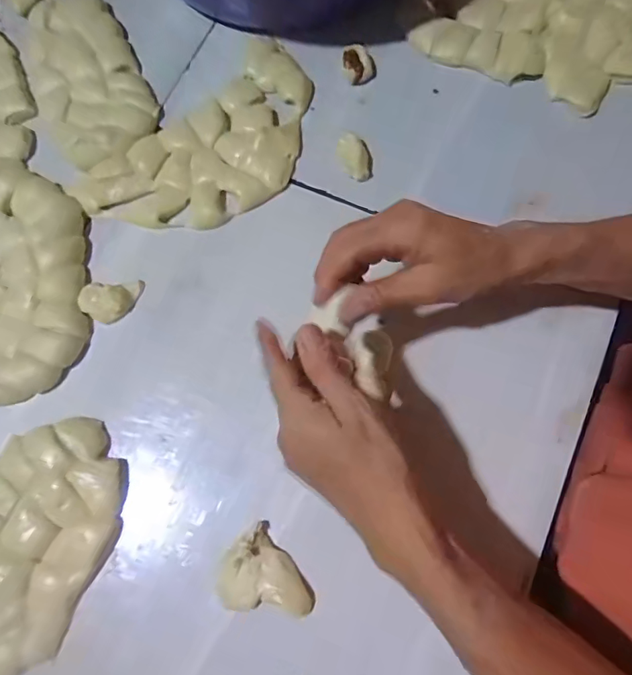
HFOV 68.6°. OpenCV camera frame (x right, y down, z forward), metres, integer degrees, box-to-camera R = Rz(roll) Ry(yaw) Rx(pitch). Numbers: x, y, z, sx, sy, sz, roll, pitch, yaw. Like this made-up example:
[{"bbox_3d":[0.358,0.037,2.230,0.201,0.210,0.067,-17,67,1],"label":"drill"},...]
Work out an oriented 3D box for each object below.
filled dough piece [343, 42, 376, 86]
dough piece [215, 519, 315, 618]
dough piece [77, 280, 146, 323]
[{"bbox_3d":[0.045,-0.287,0.481,0.034,0.015,0.036,-11,75,-1],"label":"filled dough piece"},{"bbox_3d":[-0.044,0.189,0.354,0.057,0.021,0.073,-35,77,-7],"label":"dough piece"},{"bbox_3d":[-0.192,-0.034,0.431,0.056,0.016,0.037,-8,75,0],"label":"dough piece"}]

